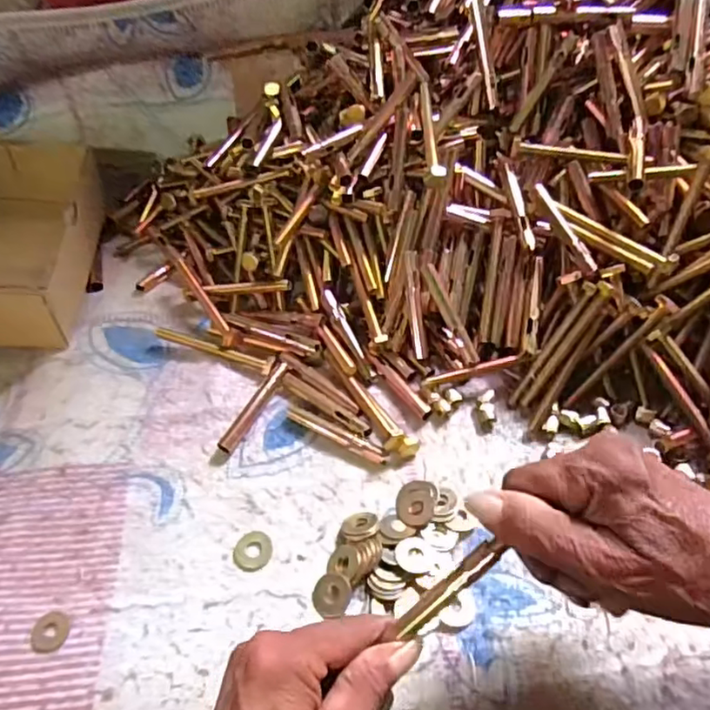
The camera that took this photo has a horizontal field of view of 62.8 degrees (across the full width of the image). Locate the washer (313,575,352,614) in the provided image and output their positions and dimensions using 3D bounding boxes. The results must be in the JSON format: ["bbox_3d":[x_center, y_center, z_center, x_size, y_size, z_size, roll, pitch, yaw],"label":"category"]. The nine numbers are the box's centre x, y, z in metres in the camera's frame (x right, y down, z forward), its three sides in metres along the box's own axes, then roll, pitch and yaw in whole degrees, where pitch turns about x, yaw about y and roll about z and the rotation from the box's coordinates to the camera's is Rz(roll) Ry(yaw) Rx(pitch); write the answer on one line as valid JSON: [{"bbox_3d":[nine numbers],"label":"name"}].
[{"bbox_3d":[-0.014,0.148,0.359,0.025,0.004,0.023,-7,61,13],"label":"washer"}]

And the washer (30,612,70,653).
[{"bbox_3d":[-0.183,0.165,0.349,0.021,0.004,0.023,-2,49,3],"label":"washer"}]

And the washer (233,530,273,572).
[{"bbox_3d":[-0.067,0.128,0.381,0.026,0.004,0.025,-2,49,3],"label":"washer"}]

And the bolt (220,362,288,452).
[{"bbox_3d":[-0.077,0.039,0.448,0.010,0.012,0.083,21,54,21],"label":"bolt"}]

